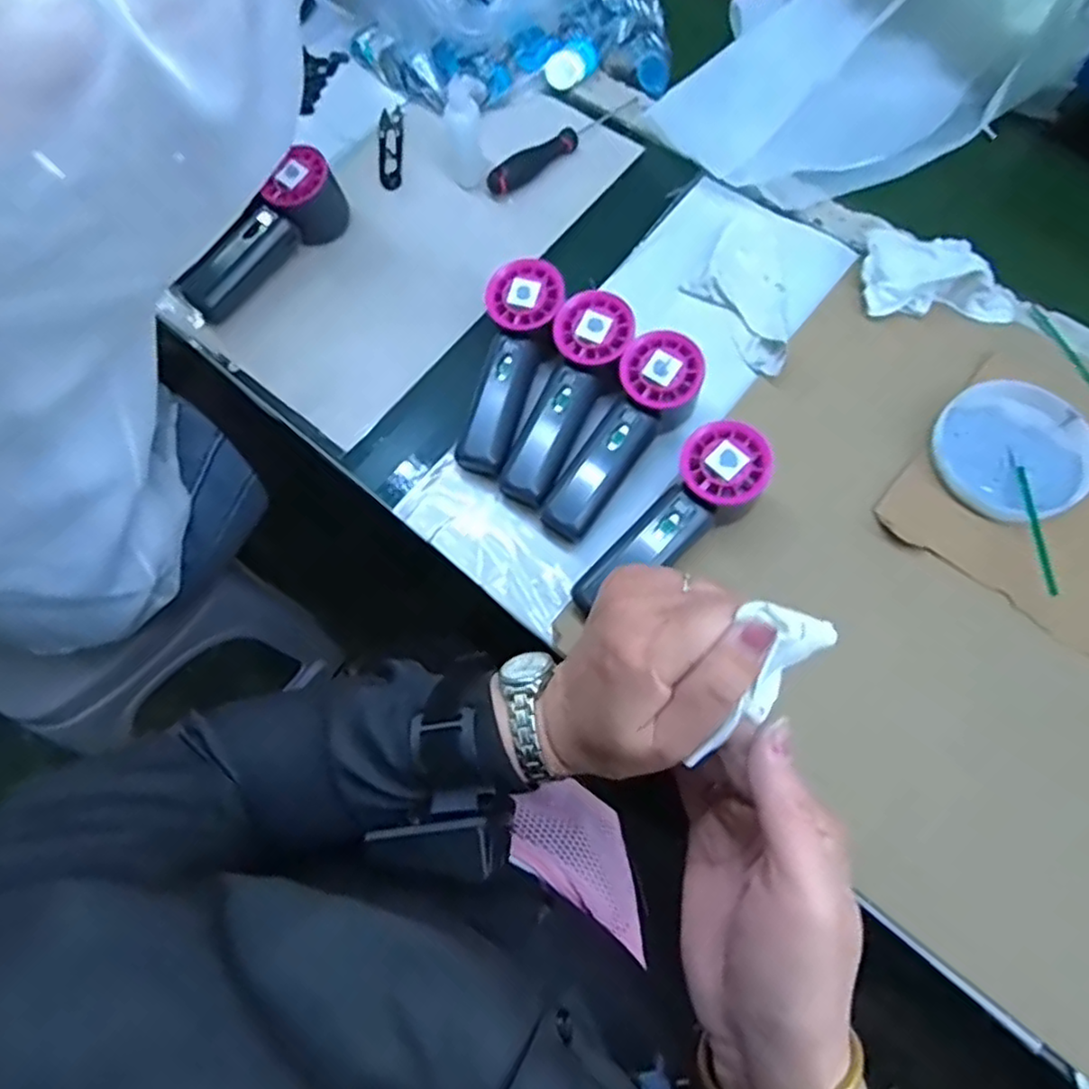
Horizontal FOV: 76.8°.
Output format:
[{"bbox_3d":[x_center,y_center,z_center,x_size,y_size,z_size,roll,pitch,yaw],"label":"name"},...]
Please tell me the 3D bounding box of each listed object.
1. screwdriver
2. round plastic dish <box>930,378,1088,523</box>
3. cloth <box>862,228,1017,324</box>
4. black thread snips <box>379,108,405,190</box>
[{"bbox_3d":[0.014,-0.349,0.601,0.153,0.019,0.018,-37,72,-12],"label":"screwdriver"},{"bbox_3d":[0.322,-0.065,0.474,0.098,0.012,0.106,-1,69,2],"label":"round plastic dish"},{"bbox_3d":[0.299,-0.210,0.520,0.114,0.033,0.074,3,69,3],"label":"cloth"},{"bbox_3d":[-0.139,-0.358,0.618,0.023,0.004,0.098,-2,69,1],"label":"black thread snips"}]

